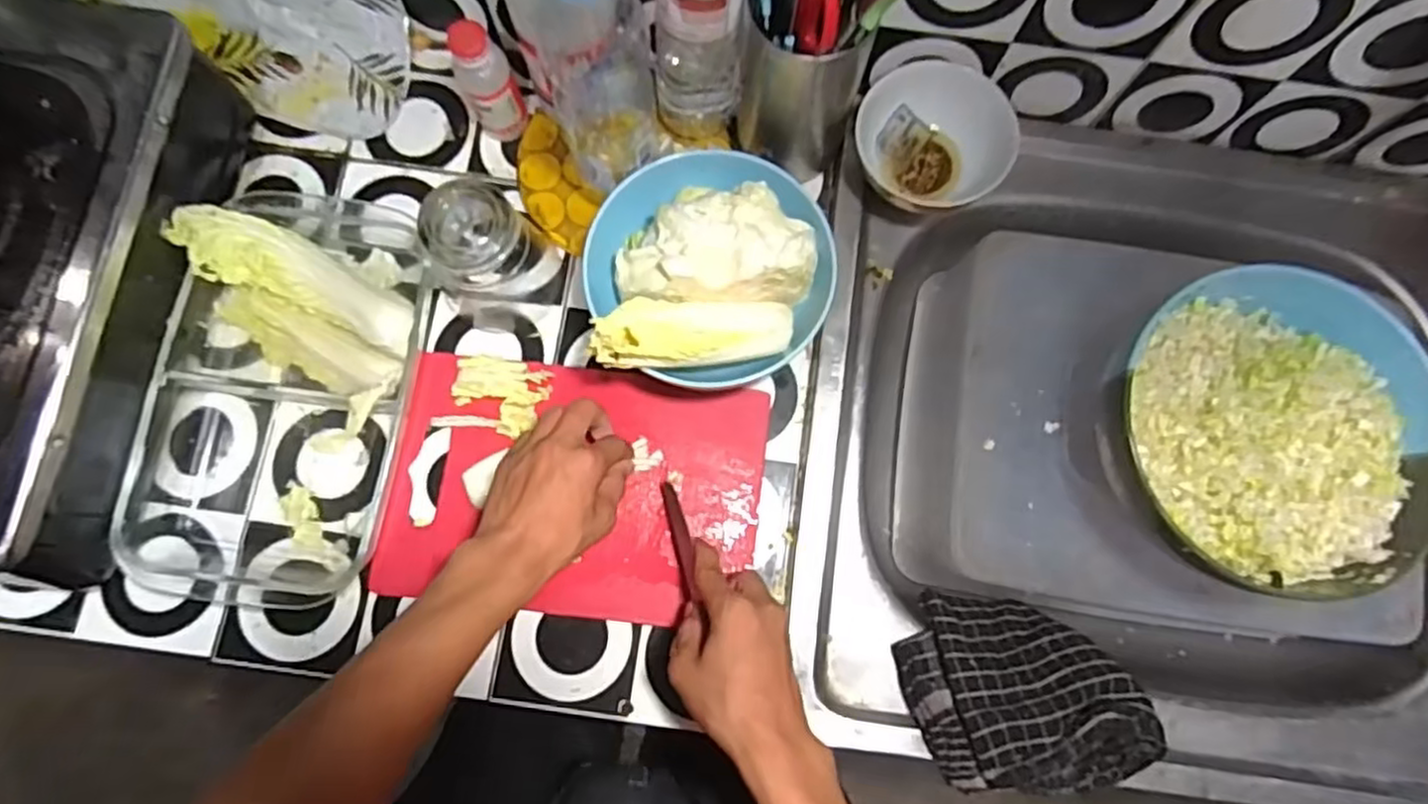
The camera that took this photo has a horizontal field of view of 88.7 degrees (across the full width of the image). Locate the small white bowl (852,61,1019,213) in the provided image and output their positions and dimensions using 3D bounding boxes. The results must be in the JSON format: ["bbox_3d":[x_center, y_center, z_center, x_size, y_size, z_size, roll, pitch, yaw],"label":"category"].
[{"bbox_3d":[0.167,-0.206,0.563,0.100,0.049,0.106,0,78,-1],"label":"small white bowl"}]

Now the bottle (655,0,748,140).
[{"bbox_3d":[-0.009,-0.265,0.495,0.063,0.221,0.053,2,78,0],"label":"bottle"}]

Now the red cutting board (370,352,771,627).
[{"bbox_3d":[-0.102,0.064,0.543,0.271,0.016,0.179,7,78,1],"label":"red cutting board"}]

